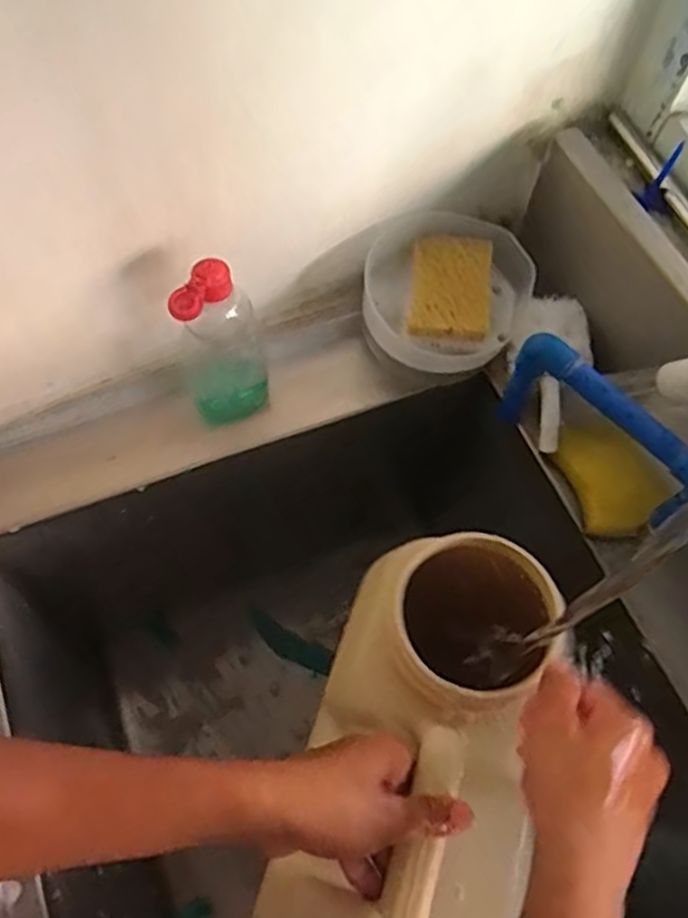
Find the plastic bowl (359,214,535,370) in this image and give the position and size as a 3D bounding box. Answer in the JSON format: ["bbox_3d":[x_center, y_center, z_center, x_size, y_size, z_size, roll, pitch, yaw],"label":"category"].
[{"bbox_3d":[0.087,-0.139,0.617,0.142,0.075,0.130,12,64,3],"label":"plastic bowl"}]

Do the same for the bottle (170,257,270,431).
[{"bbox_3d":[-0.098,-0.089,0.548,0.071,0.160,0.054,-11,65,-8],"label":"bottle"}]

